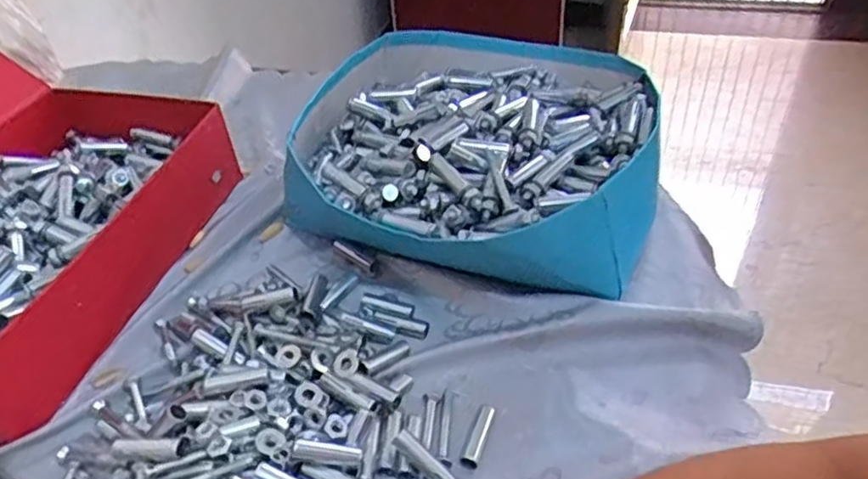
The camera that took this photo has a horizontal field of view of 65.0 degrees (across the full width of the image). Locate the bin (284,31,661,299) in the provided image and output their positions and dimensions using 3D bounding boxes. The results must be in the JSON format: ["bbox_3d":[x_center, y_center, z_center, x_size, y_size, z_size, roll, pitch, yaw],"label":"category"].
[{"bbox_3d":[0.032,-0.070,0.562,0.267,0.091,0.270,8,42,12],"label":"bin"}]

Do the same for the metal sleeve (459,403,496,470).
[{"bbox_3d":[0.027,0.118,0.410,0.012,0.011,0.039,11,43,16],"label":"metal sleeve"}]

